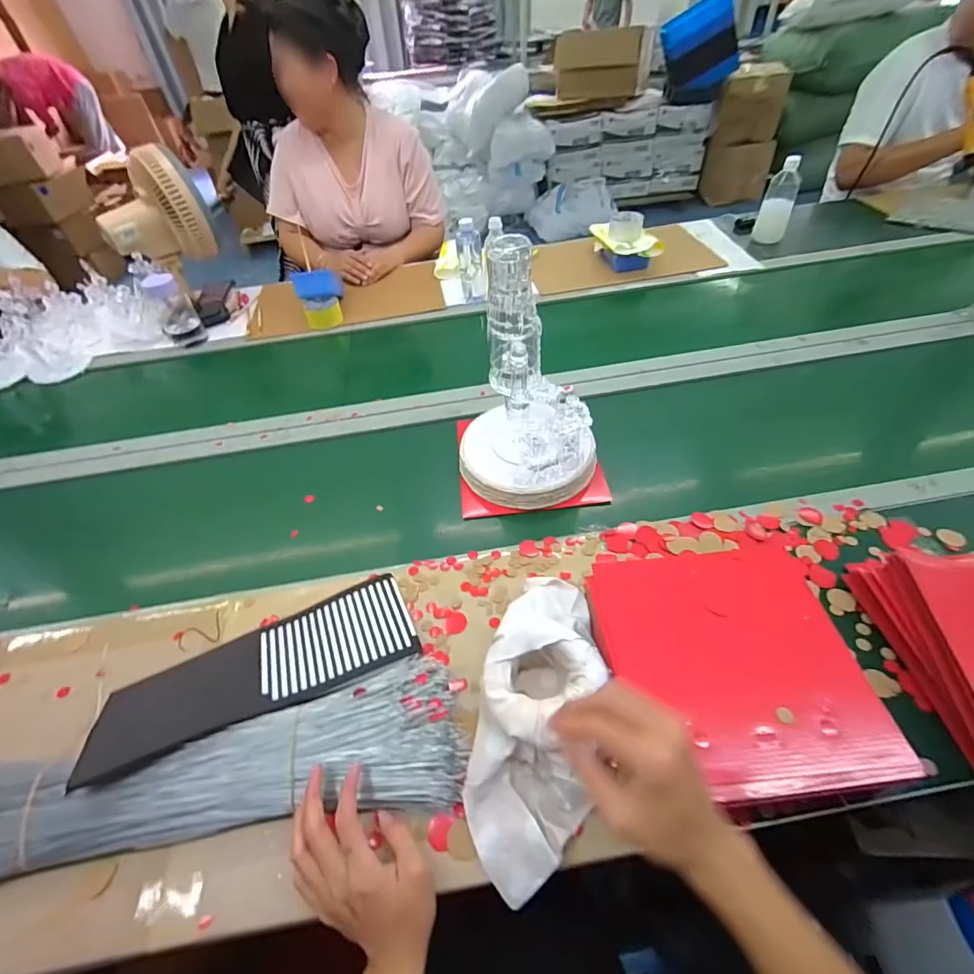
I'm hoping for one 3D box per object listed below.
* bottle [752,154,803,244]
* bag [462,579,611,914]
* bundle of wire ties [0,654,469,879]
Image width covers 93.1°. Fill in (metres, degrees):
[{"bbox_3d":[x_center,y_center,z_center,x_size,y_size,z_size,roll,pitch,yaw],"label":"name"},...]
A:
[{"bbox_3d":[0.738,-0.721,1.163,0.070,0.175,0.059,15,51,18],"label":"bottle"},{"bbox_3d":[0.055,0.220,0.456,0.121,0.066,0.289,8,49,13],"label":"bag"},{"bbox_3d":[-0.306,0.283,0.437,0.557,0.039,0.120,-10,48,-4],"label":"bundle of wire ties"}]

